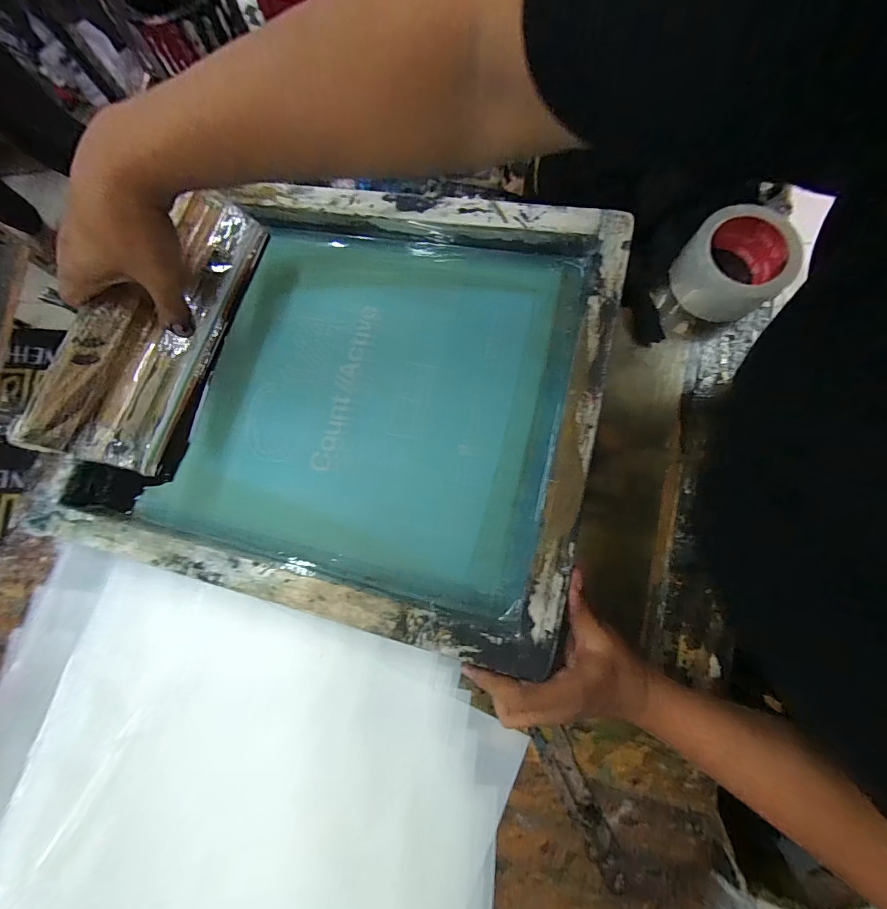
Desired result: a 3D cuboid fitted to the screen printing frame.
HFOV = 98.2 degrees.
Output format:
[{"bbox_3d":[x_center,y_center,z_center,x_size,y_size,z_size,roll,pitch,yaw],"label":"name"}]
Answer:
[{"bbox_3d":[-0.104,-0.070,0.379,0.482,0.043,0.404,12,81,11],"label":"screen printing frame"}]

